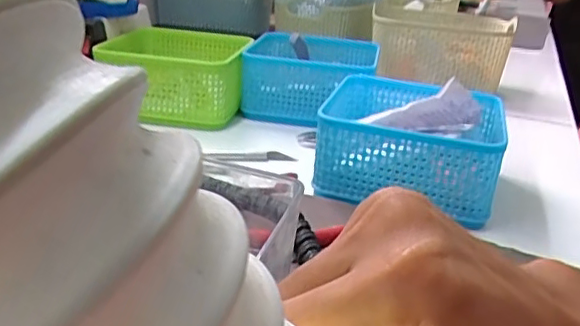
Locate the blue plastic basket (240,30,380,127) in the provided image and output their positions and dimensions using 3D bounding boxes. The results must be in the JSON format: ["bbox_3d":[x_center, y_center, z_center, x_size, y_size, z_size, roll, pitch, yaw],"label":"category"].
[{"bbox_3d":[0.019,-0.088,0.618,0.130,0.060,0.128,7,23,6],"label":"blue plastic basket"}]

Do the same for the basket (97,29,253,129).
[{"bbox_3d":[-0.107,-0.089,0.597,0.126,0.063,0.134,6,23,4],"label":"basket"}]

